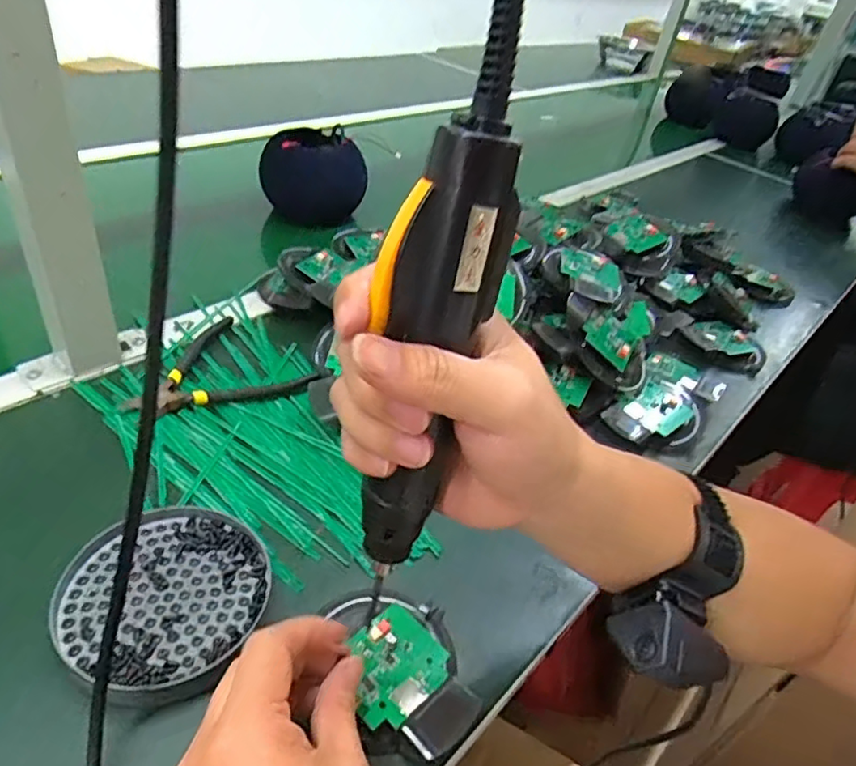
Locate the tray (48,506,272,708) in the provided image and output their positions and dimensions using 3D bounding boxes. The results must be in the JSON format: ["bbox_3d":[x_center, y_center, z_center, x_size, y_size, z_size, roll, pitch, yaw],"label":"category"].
[{"bbox_3d":[-0.153,0.120,0.353,0.113,0.013,0.110,7,38,-5],"label":"tray"}]

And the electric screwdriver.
[{"bbox_3d":[-0.003,0.001,0.242,0.032,0.196,0.035,25,28,26],"label":"electric screwdriver"}]

